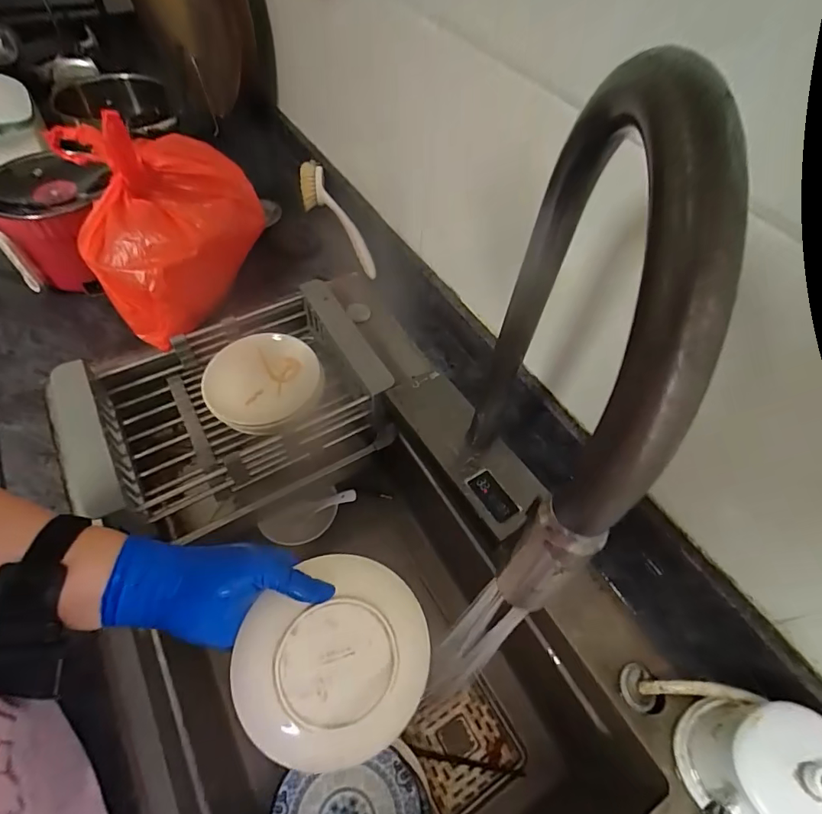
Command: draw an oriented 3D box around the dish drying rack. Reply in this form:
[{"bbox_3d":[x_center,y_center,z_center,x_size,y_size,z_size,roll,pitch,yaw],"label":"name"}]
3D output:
[{"bbox_3d":[-0.237,0.000,0.612,0.377,0.117,0.243,-24,60,-18],"label":"dish drying rack"}]

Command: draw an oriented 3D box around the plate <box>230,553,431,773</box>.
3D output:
[{"bbox_3d":[-0.058,0.192,0.354,0.142,0.017,0.143,5,73,-17],"label":"plate"}]

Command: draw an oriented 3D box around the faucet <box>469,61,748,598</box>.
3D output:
[{"bbox_3d":[0.084,-0.007,0.299,0.030,0.358,0.237,6,55,1],"label":"faucet"}]

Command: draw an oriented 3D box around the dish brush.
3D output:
[{"bbox_3d":[-0.127,-0.324,0.791,0.048,0.071,0.249,-22,59,-17],"label":"dish brush"}]

